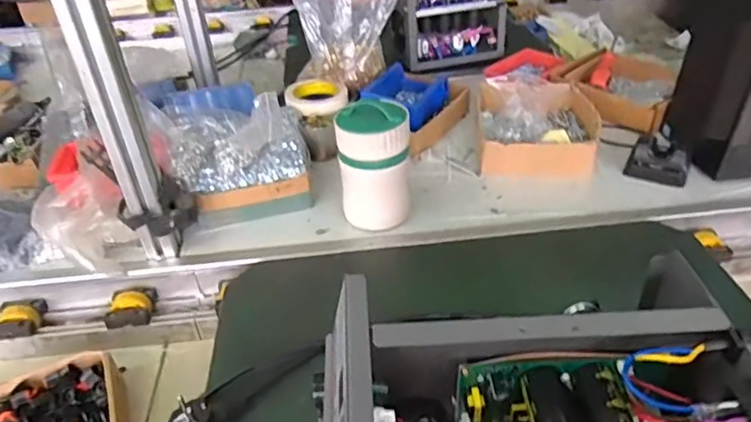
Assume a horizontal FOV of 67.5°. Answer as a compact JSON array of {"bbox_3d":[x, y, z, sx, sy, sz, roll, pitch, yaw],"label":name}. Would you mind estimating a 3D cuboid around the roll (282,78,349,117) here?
[{"bbox_3d":[-0.101,-0.203,0.987,0.106,0.032,0.106,-2,36,2],"label":"roll"}]

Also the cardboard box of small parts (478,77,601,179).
[{"bbox_3d":[0.268,-0.151,0.941,0.188,0.055,0.246,2,36,7],"label":"cardboard box of small parts"}]

